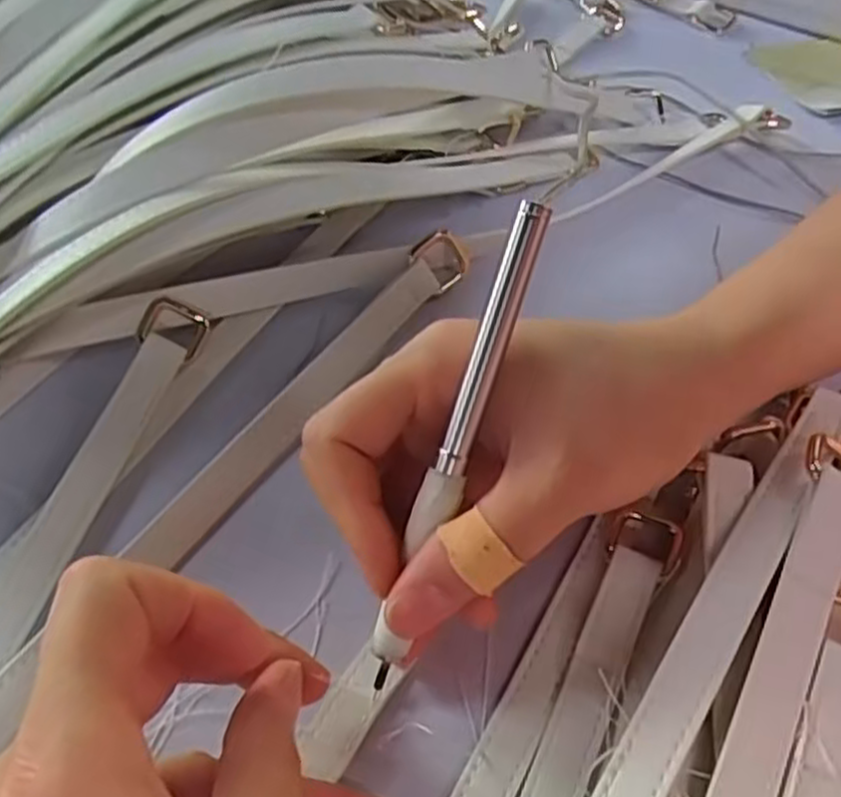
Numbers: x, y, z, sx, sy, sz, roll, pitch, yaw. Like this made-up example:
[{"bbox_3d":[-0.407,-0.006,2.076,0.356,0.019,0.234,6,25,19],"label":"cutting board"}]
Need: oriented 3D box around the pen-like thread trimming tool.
[{"bbox_3d":[0.009,0.015,0.205,0.010,0.014,0.134,21,97,16],"label":"pen-like thread trimming tool"}]

